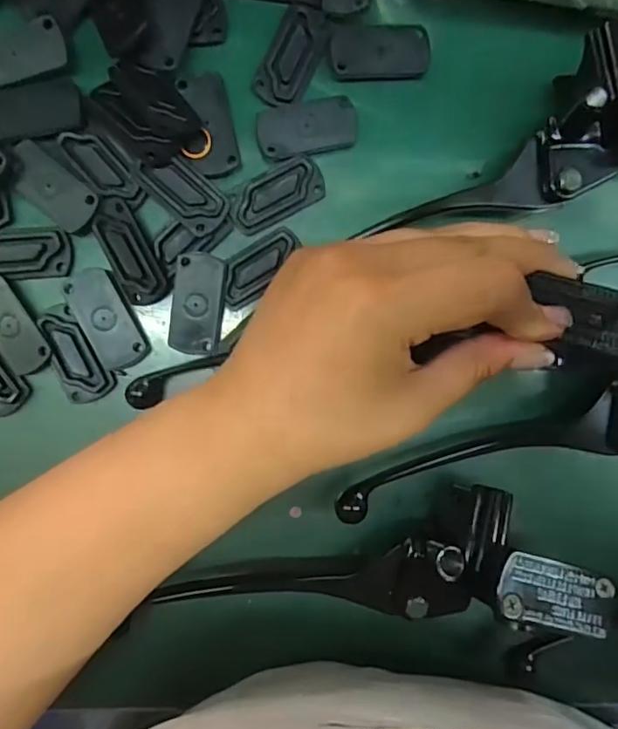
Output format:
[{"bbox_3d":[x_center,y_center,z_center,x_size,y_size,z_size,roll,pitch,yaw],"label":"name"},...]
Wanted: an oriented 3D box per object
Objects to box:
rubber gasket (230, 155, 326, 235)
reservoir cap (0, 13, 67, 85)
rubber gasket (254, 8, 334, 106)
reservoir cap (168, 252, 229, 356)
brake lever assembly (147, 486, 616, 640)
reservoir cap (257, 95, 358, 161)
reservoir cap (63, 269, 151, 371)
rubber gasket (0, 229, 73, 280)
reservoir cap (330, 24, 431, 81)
[{"bbox_3d":[-0.017,-0.083,0.261,0.048,0.005,0.022,-29,96,-1],"label":"rubber gasket"},{"bbox_3d":[-0.135,-0.143,0.245,0.045,0.006,0.022,-16,95,-2],"label":"reservoir cap"},{"bbox_3d":[-0.008,-0.148,0.256,0.023,0.006,0.047,27,92,-5],"label":"rubber gasket"},{"bbox_3d":[-0.053,-0.029,0.257,0.024,0.006,0.048,7,94,-4],"label":"reservoir cap"},{"bbox_3d":[0.024,0.096,0.239,0.189,0.073,0.051,-12,97,-3],"label":"brake lever assembly"},{"bbox_3d":[-0.001,-0.114,0.257,0.047,0.004,0.024,-13,95,-3],"label":"reservoir cap"},{"bbox_3d":[-0.097,-0.021,0.255,0.022,0.004,0.049,-27,96,-1],"label":"reservoir cap"},{"bbox_3d":[-0.138,-0.052,0.254,0.048,0.006,0.023,-3,95,-3],"label":"rubber gasket"},{"bbox_3d":[0.035,-0.152,0.258,0.047,0.006,0.024,-2,95,-3],"label":"reservoir cap"}]

